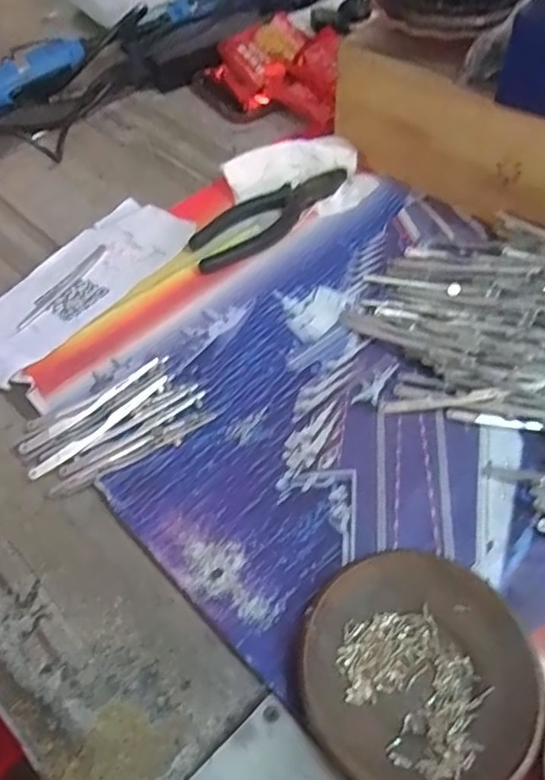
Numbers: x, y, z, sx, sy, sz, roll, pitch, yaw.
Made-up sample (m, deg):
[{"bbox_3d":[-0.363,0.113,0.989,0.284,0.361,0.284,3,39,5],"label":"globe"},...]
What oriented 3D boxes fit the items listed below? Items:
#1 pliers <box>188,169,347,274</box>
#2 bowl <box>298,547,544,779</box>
[{"bbox_3d":[-0.004,-0.152,0.496,0.162,0.015,0.049,-38,61,-23],"label":"pliers"},{"bbox_3d":[0.071,0.138,0.285,0.109,0.016,0.110,-1,54,2],"label":"bowl"}]

